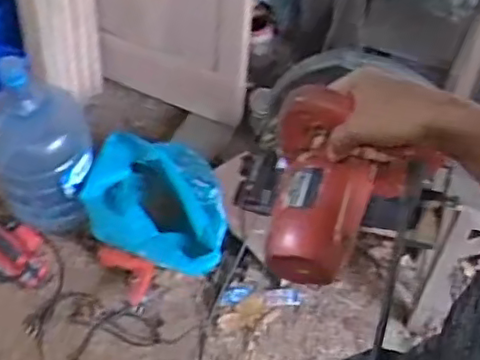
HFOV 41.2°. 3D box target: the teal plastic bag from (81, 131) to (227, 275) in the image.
[{"bbox_3d":[-0.212,0.057,1.795,0.420,0.157,0.359,21,58,12],"label":"teal plastic bag"}]

